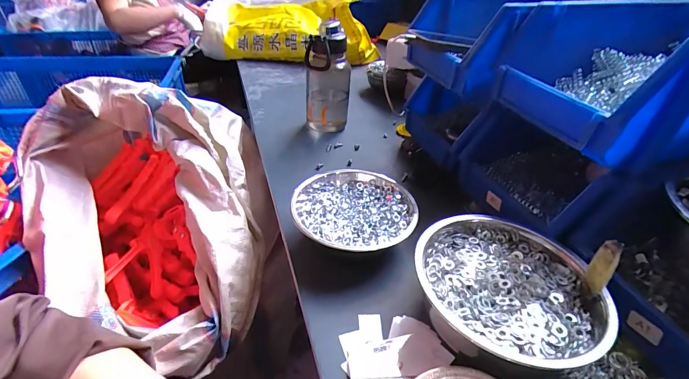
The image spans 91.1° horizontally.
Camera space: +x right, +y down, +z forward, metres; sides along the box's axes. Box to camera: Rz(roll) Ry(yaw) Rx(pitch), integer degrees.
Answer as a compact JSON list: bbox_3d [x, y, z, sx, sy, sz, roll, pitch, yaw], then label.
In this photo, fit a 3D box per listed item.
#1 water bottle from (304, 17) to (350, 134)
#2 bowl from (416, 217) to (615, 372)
[{"bbox_3d":[-0.035,-0.230,0.722,0.094,0.213,0.092,-1,34,-5],"label":"water bottle"},{"bbox_3d":[0.172,0.108,0.372,0.176,0.073,0.187,2,34,-1],"label":"bowl"}]

